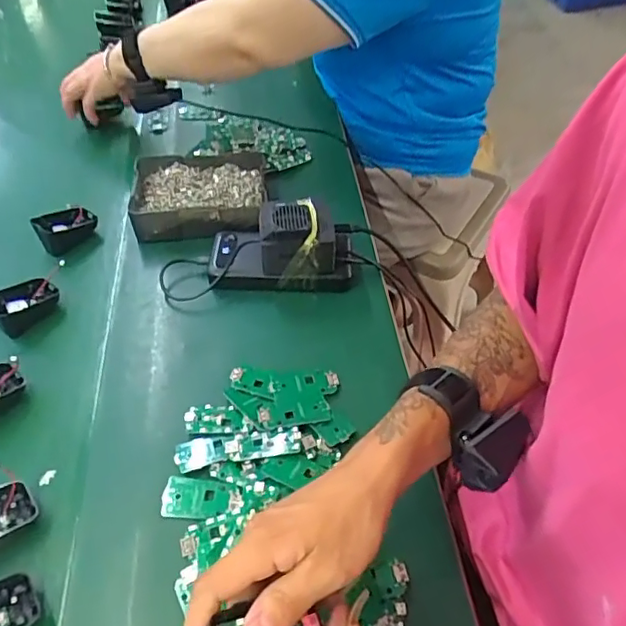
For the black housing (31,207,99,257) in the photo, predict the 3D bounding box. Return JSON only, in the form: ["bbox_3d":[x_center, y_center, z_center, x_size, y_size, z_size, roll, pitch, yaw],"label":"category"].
[{"bbox_3d":[-0.295,-0.107,0.685,0.043,0.040,0.074,31,57,26],"label":"black housing"}]

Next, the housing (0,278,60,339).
[{"bbox_3d":[-0.305,-0.010,0.604,0.053,0.035,0.070,31,58,26],"label":"housing"}]

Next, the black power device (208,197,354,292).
[{"bbox_3d":[-0.037,-0.074,0.612,0.152,0.083,0.072,-1,49,3],"label":"black power device"}]

